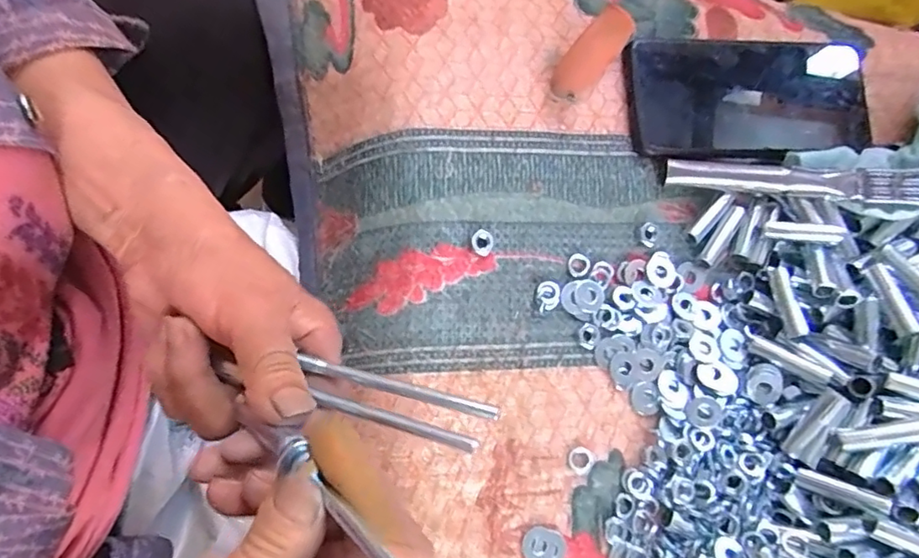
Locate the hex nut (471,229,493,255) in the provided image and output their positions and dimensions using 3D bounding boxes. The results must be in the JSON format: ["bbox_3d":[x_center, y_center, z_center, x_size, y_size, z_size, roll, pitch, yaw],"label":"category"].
[{"bbox_3d":[0.013,-0.021,0.323,0.013,0.006,0.014,18,77,-5],"label":"hex nut"}]

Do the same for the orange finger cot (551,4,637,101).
[{"bbox_3d":[0.080,-0.137,0.347,0.025,0.017,0.067,40,76,1],"label":"orange finger cot"}]

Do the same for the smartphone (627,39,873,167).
[{"bbox_3d":[0.184,-0.112,0.355,0.152,0.008,0.083,3,78,-8],"label":"smartphone"}]

